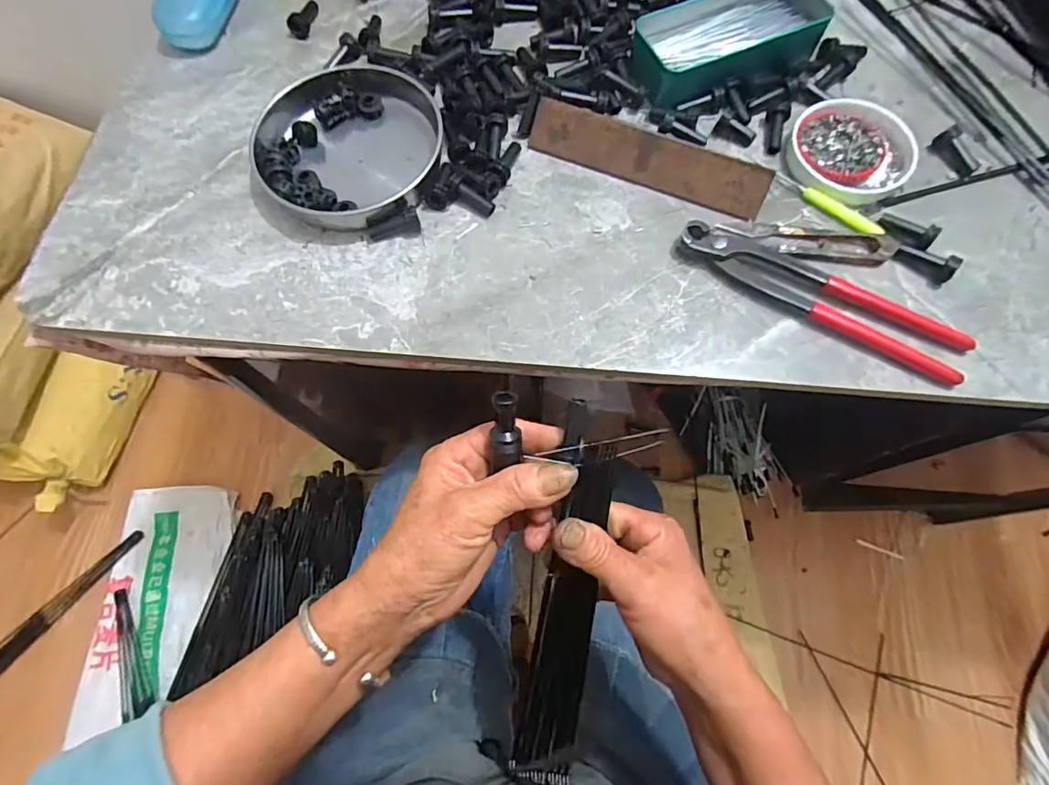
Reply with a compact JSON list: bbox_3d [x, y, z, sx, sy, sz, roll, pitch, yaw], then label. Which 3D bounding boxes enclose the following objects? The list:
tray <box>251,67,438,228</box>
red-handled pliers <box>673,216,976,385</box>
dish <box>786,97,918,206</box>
[{"bbox_3d":[-0.133,-0.194,0.403,0.140,0.025,0.148,-1,68,2],"label":"tray"},{"bbox_3d":[0.200,-0.068,0.353,0.193,0.018,0.039,31,72,13],"label":"red-handled pliers"},{"bbox_3d":[0.244,-0.181,0.393,0.087,0.017,0.081,-1,68,2],"label":"dish"}]

